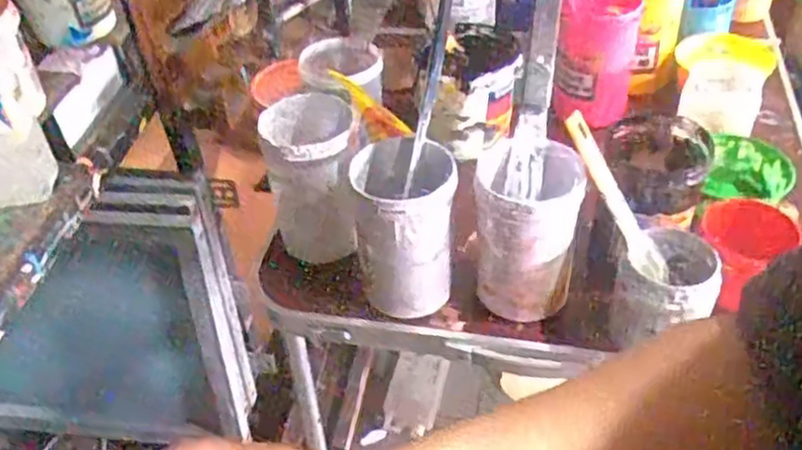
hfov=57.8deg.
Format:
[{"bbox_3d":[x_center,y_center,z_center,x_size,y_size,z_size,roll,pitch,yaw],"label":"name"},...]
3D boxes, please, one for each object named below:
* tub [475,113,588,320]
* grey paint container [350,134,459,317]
[{"bbox_3d":[0.116,-0.004,0.677,0.087,0.152,0.102,1,44,5],"label":"tub"},{"bbox_3d":[0.005,0.002,0.684,0.090,0.135,0.094,-4,44,0],"label":"grey paint container"}]

